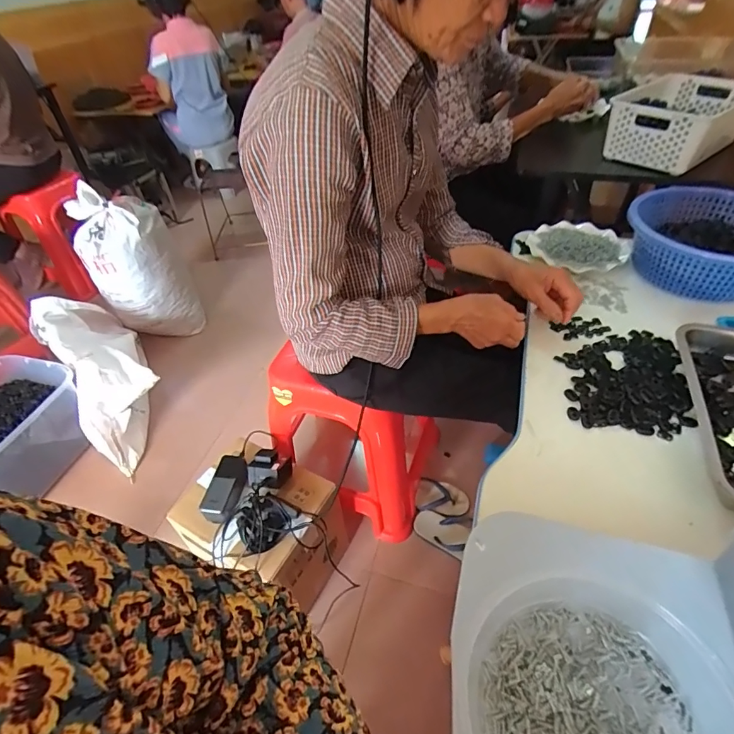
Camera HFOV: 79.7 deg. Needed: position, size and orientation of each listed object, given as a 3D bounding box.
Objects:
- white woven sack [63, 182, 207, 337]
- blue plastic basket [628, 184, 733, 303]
[{"bbox_3d":[-0.855,-0.373,1.640,0.306,0.507,0.289,-24,48,-17],"label":"white woven sack"},{"bbox_3d":[0.608,-0.217,0.786,0.263,0.097,0.244,22,51,24],"label":"blue plastic basket"}]

